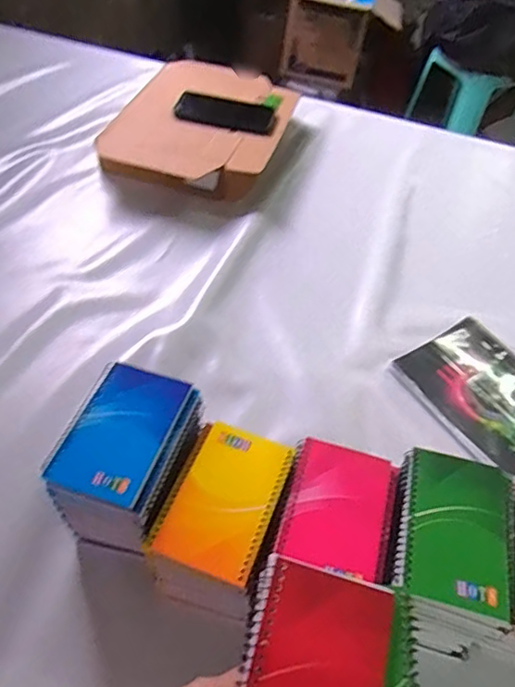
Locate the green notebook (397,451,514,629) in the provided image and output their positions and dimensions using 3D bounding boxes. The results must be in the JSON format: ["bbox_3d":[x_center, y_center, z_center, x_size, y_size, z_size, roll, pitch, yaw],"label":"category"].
[{"bbox_3d":[0.166,0.154,0.450,0.088,0.013,0.132,12,52,7],"label":"green notebook"}]

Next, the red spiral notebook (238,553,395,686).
[{"bbox_3d":[0.032,0.200,0.312,0.086,0.005,0.129,17,59,-4],"label":"red spiral notebook"}]

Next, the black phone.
[{"bbox_3d":[-0.055,-0.407,0.955,0.171,0.017,0.071,10,50,3],"label":"black phone"}]

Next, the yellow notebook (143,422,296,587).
[{"bbox_3d":[-0.028,0.130,0.467,0.086,0.007,0.128,18,53,11],"label":"yellow notebook"}]

